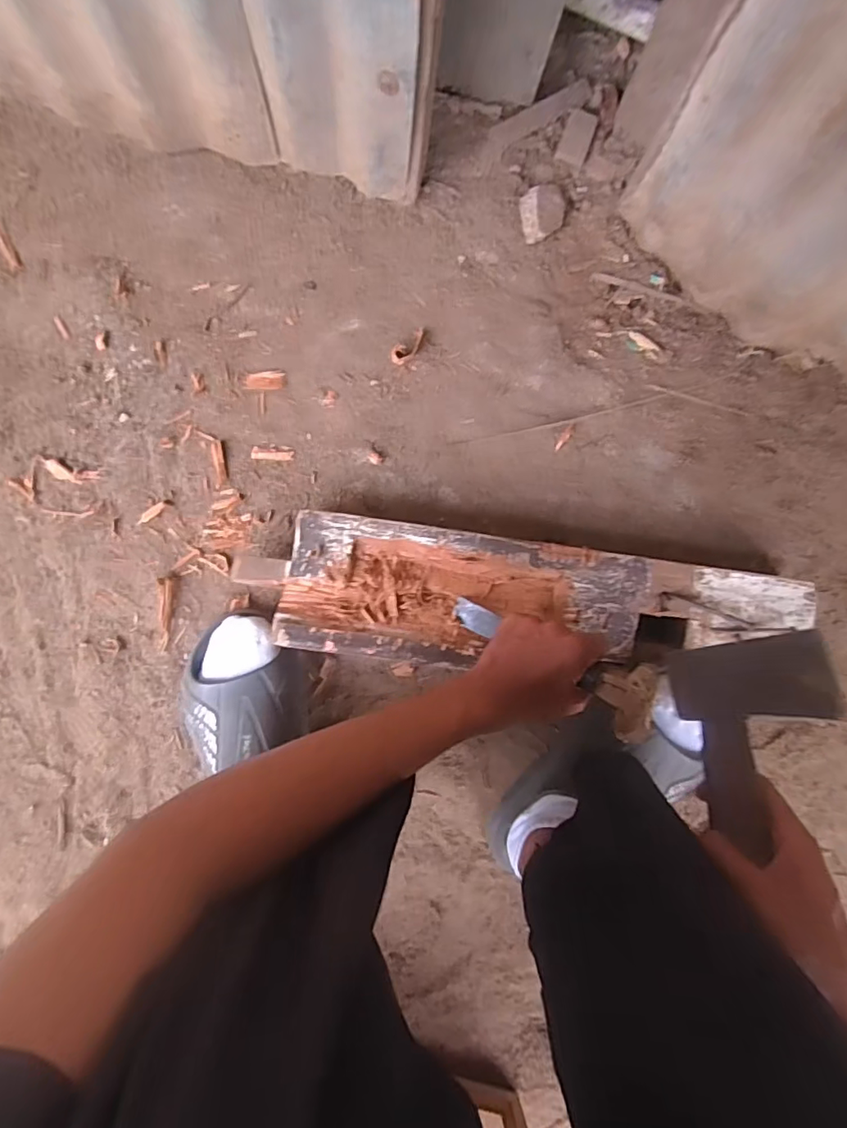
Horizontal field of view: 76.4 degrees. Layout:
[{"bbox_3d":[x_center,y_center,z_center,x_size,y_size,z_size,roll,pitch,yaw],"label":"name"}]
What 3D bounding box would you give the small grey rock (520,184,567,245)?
[{"bbox_3d":[0.136,-0.389,0.593,0.058,0.023,0.050,-23,92,-4],"label":"small grey rock"}]

